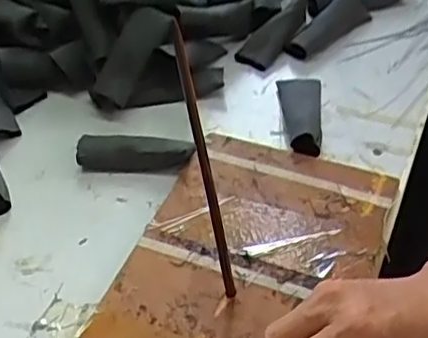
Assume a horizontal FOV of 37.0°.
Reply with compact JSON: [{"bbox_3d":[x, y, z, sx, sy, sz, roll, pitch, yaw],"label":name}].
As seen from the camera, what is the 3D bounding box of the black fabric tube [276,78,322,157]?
[{"bbox_3d":[0.080,-0.053,0.589,0.039,0.021,0.105,0,47,5],"label":"black fabric tube"}]

